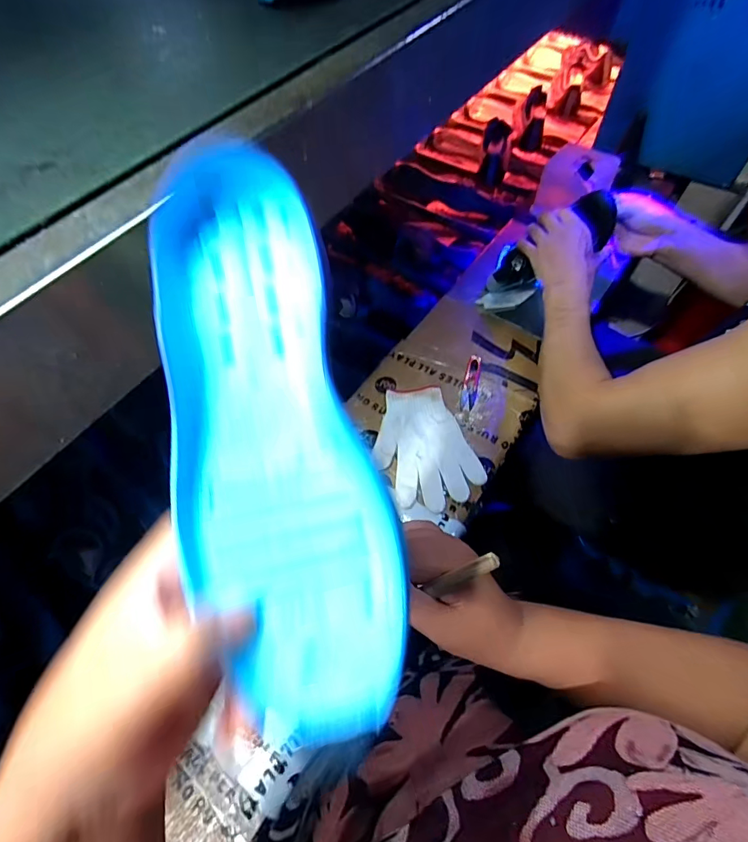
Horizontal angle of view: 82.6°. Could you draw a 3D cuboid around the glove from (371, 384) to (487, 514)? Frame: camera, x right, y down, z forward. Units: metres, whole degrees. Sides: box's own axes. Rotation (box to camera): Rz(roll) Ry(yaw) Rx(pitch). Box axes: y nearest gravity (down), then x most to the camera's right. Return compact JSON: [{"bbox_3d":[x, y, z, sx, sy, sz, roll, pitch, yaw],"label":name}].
[{"bbox_3d":[0.069,0.035,0.625,0.131,0.010,0.192,-19,60,-8],"label":"glove"}]

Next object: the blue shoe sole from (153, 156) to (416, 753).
[{"bbox_3d":[-0.046,0.001,0.176,0.081,0.026,0.233,-14,83,-5],"label":"blue shoe sole"}]

